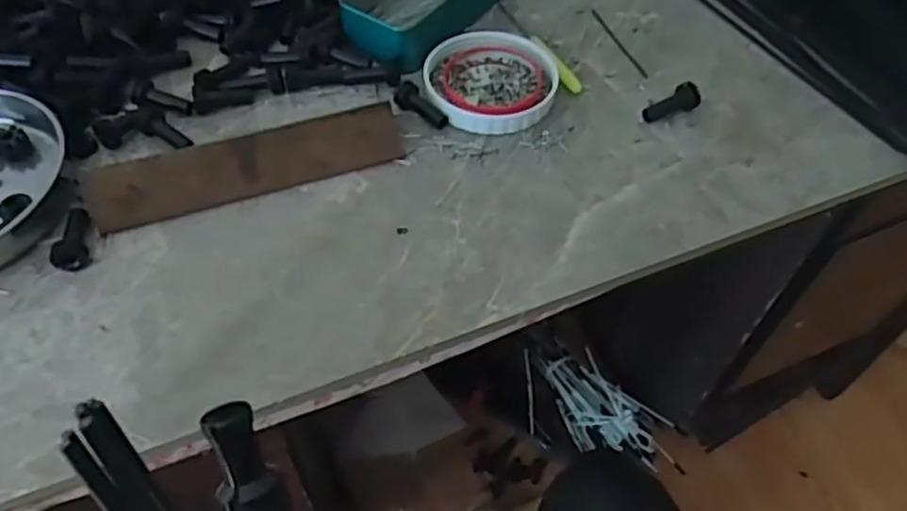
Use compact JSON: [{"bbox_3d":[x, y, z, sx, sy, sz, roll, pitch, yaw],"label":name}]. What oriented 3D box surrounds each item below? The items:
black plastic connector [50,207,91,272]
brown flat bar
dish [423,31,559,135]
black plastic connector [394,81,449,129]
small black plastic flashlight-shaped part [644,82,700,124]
[{"bbox_3d":[-0.213,-0.011,0.385,0.017,0.015,0.041,-13,52,-10],"label":"black plastic connector"},{"bbox_3d":[-0.119,-0.053,0.412,0.179,0.036,0.006,-16,12,-13],"label":"brown flat bar"},{"bbox_3d":[0.026,-0.120,0.481,0.089,0.014,0.093,0,51,0],"label":"dish"},{"bbox_3d":[-0.021,-0.098,0.458,0.042,0.012,0.018,40,60,10],"label":"black plastic connector"},{"bbox_3d":[0.145,-0.100,0.459,0.037,0.017,0.016,-25,55,-19],"label":"small black plastic flashlight-shaped part"}]

